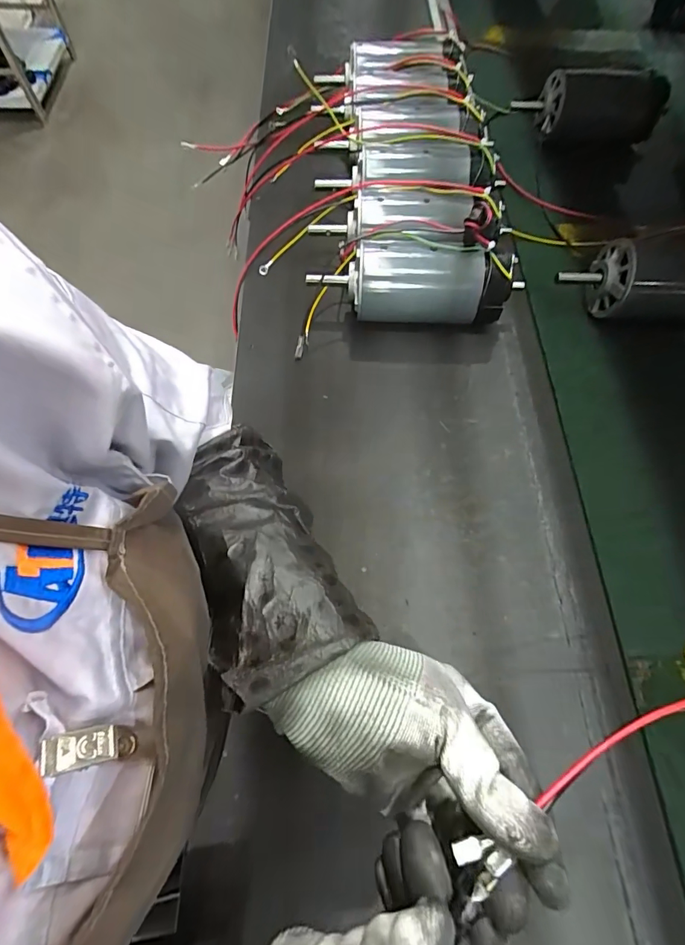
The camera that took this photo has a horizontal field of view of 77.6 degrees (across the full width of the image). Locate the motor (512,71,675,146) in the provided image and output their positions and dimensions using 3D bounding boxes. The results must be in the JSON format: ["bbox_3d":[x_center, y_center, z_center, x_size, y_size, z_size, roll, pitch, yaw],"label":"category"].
[{"bbox_3d":[0.369,-0.542,0.631,0.190,0.077,0.079,0,65,-1],"label":"motor"}]

